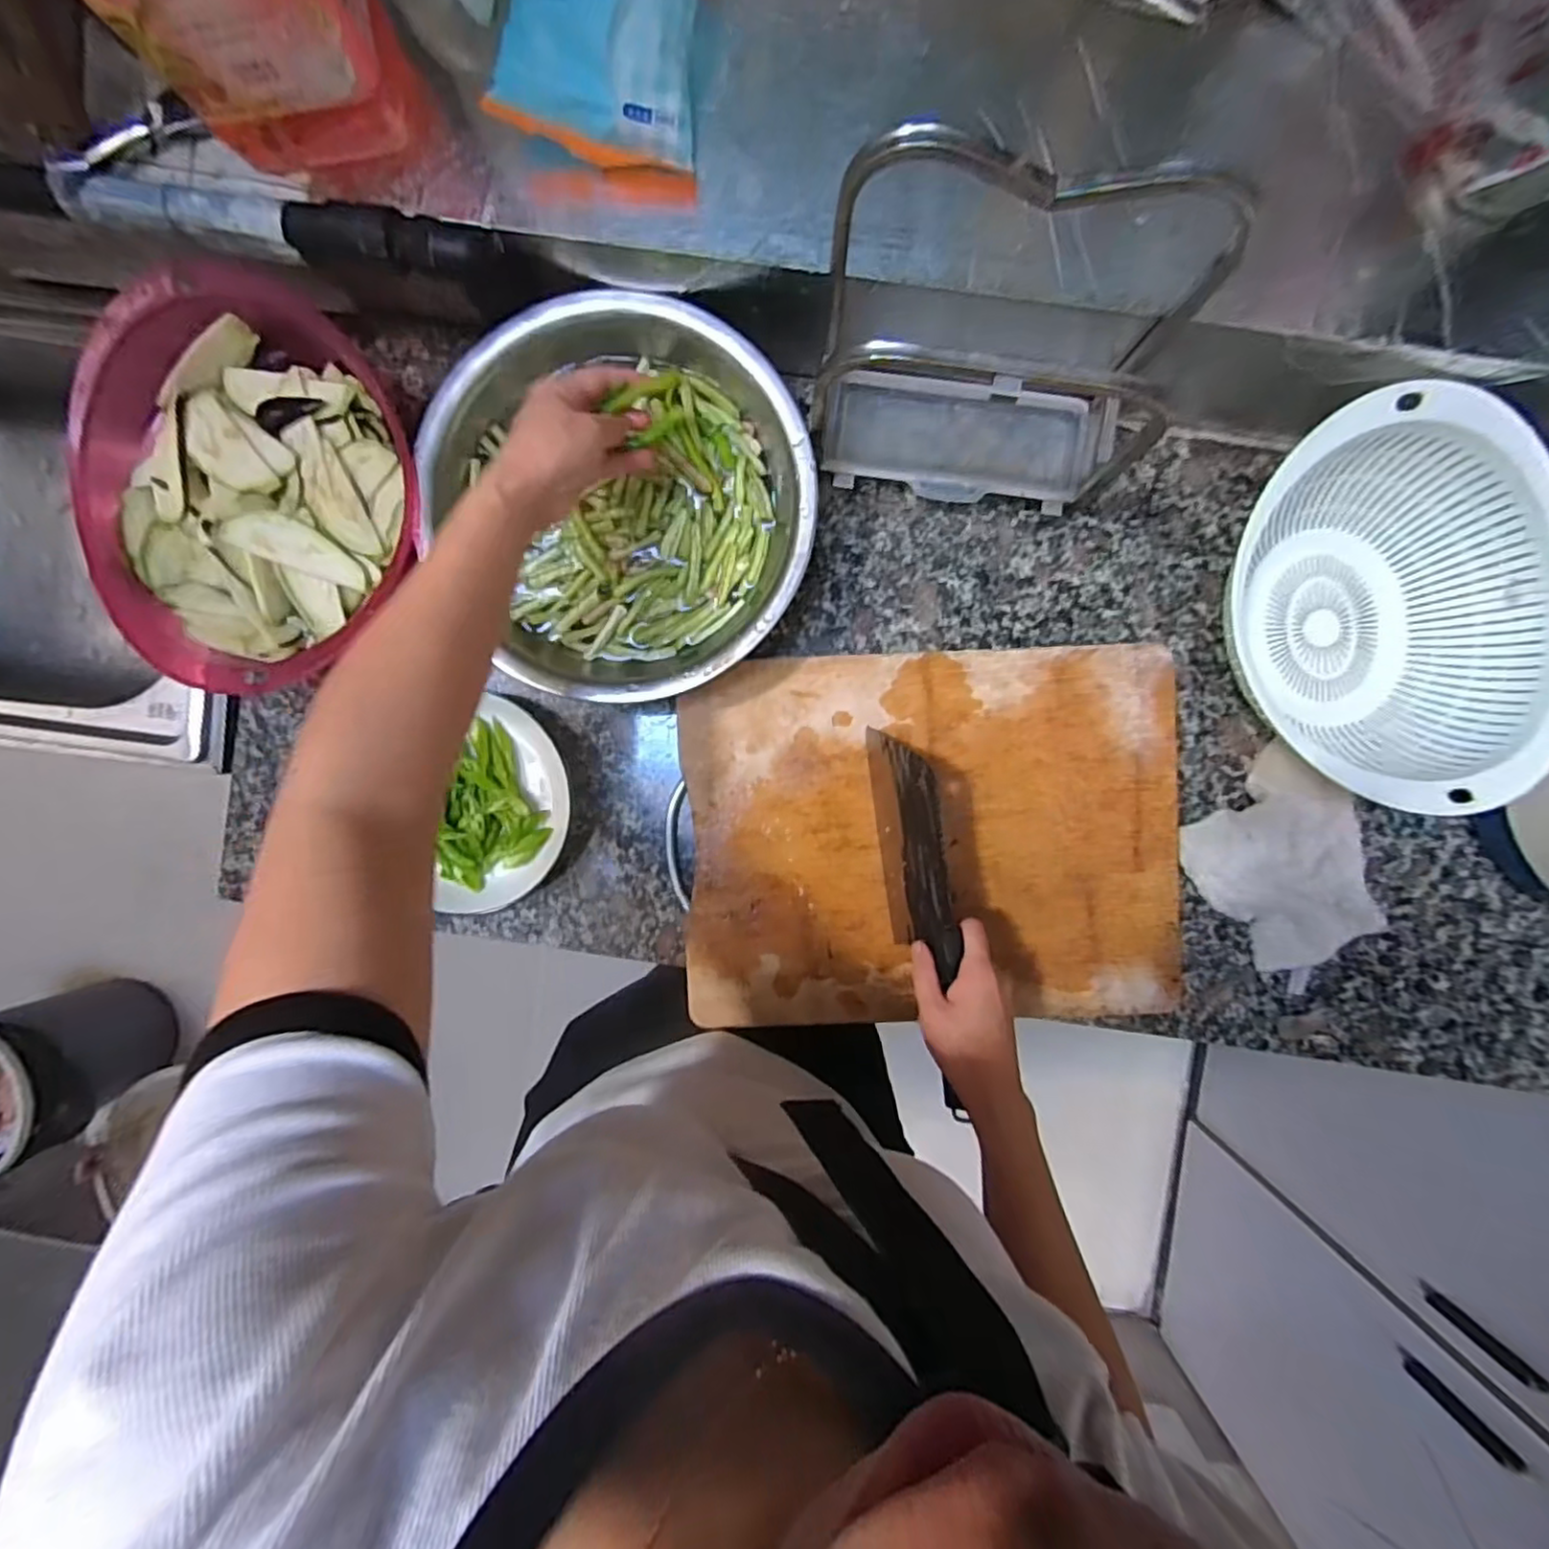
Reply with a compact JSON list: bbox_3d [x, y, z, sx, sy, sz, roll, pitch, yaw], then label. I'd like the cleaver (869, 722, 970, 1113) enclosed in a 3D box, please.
[{"bbox_3d":[0.113,0.102,0.503,0.025,0.076,0.269,-9,92,-23],"label":"cleaver"}]

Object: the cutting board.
[{"bbox_3d":[0.124,0.051,0.540,0.387,0.024,0.289,-2,91,1],"label":"cutting board"}]

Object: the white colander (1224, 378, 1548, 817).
[{"bbox_3d":[0.437,-0.115,0.495,0.215,0.104,0.275,-19,90,1],"label":"white colander"}]

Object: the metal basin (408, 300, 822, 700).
[{"bbox_3d":[-0.106,-0.195,0.501,0.251,0.070,0.275,0,91,1],"label":"metal basin"}]

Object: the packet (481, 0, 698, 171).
[{"bbox_3d":[-0.096,-0.441,0.373,0.108,0.028,0.154,9,114,-1],"label":"packet"}]

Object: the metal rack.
[{"bbox_3d":[0.138,-0.260,0.435,0.212,0.223,0.093,8,91,1],"label":"metal rack"}]

